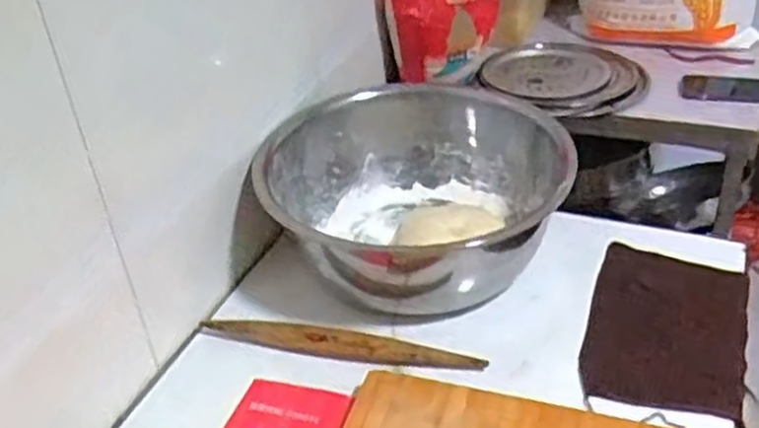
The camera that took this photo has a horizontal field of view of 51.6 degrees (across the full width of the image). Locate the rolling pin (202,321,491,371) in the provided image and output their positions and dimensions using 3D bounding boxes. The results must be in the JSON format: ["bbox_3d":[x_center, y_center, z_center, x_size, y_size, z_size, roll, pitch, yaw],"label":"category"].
[{"bbox_3d":[-0.045,0.149,0.899,0.322,0.028,0.034,5,36,15],"label":"rolling pin"}]

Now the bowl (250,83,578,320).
[{"bbox_3d":[0.047,-0.017,1.030,0.370,0.172,0.352,0,35,9],"label":"bowl"}]

